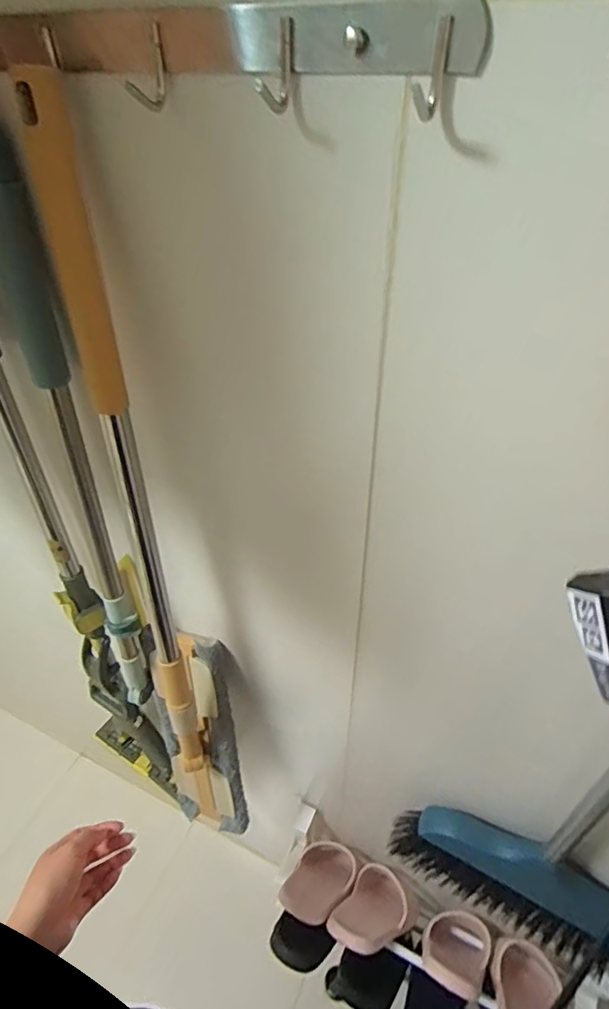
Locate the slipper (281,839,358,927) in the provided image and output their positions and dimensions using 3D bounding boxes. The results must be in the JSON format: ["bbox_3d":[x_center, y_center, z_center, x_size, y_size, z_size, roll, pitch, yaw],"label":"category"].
[{"bbox_3d":[0.030,0.629,0.899,0.098,0.216,0.060,21,88,23],"label":"slipper"}]

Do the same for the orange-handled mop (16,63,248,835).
[{"bbox_3d":[-0.139,0.119,0.567,0.090,0.903,0.135,-14,44,-14],"label":"orange-handled mop"}]

